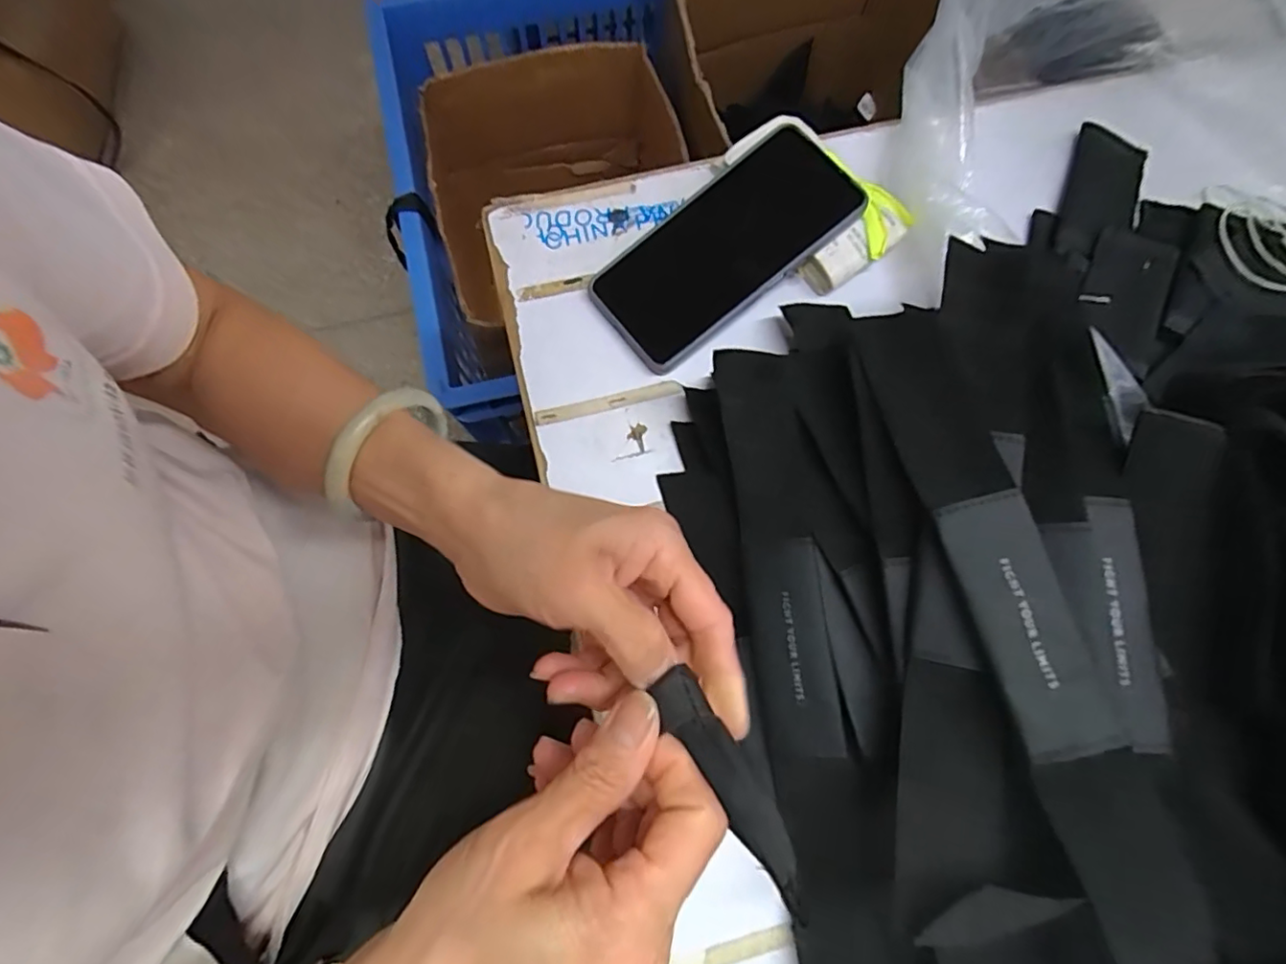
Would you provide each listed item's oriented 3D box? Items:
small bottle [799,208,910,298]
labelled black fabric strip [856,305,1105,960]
[{"bbox_3d":[0.133,-0.145,0.371,0.063,0.022,0.023,-35,78,-9],"label":"small bottle"},{"bbox_3d":[0.145,0.011,0.256,0.040,0.019,0.196,-12,75,-4],"label":"labelled black fabric strip"}]

